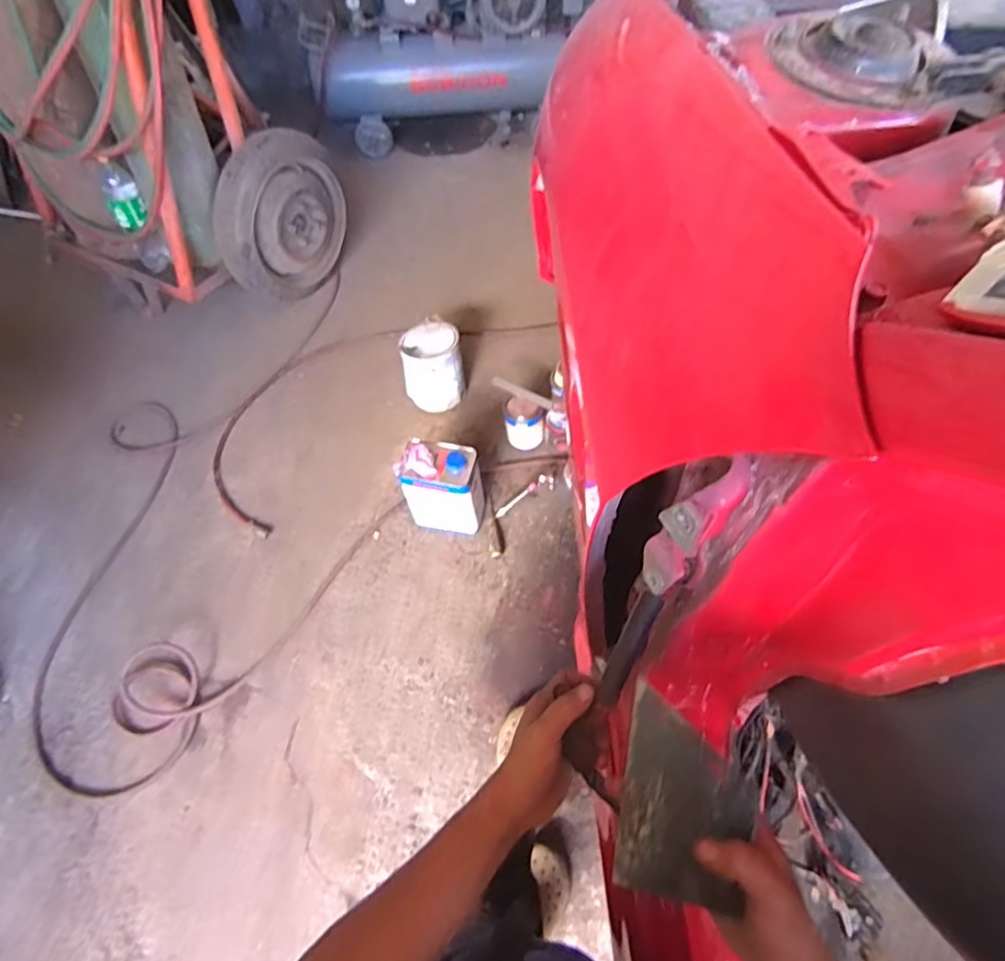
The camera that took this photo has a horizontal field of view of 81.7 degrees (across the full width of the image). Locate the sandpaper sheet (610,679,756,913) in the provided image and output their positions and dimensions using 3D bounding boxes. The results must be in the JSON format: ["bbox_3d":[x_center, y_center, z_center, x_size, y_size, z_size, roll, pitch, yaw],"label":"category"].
[{"bbox_3d":[0.118,0.221,0.385,0.007,0.095,0.132,9,89,-34],"label":"sandpaper sheet"}]

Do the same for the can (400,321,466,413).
[{"bbox_3d":[-0.196,-0.330,1.710,0.161,0.199,0.176,-1,60,2],"label":"can"}]

